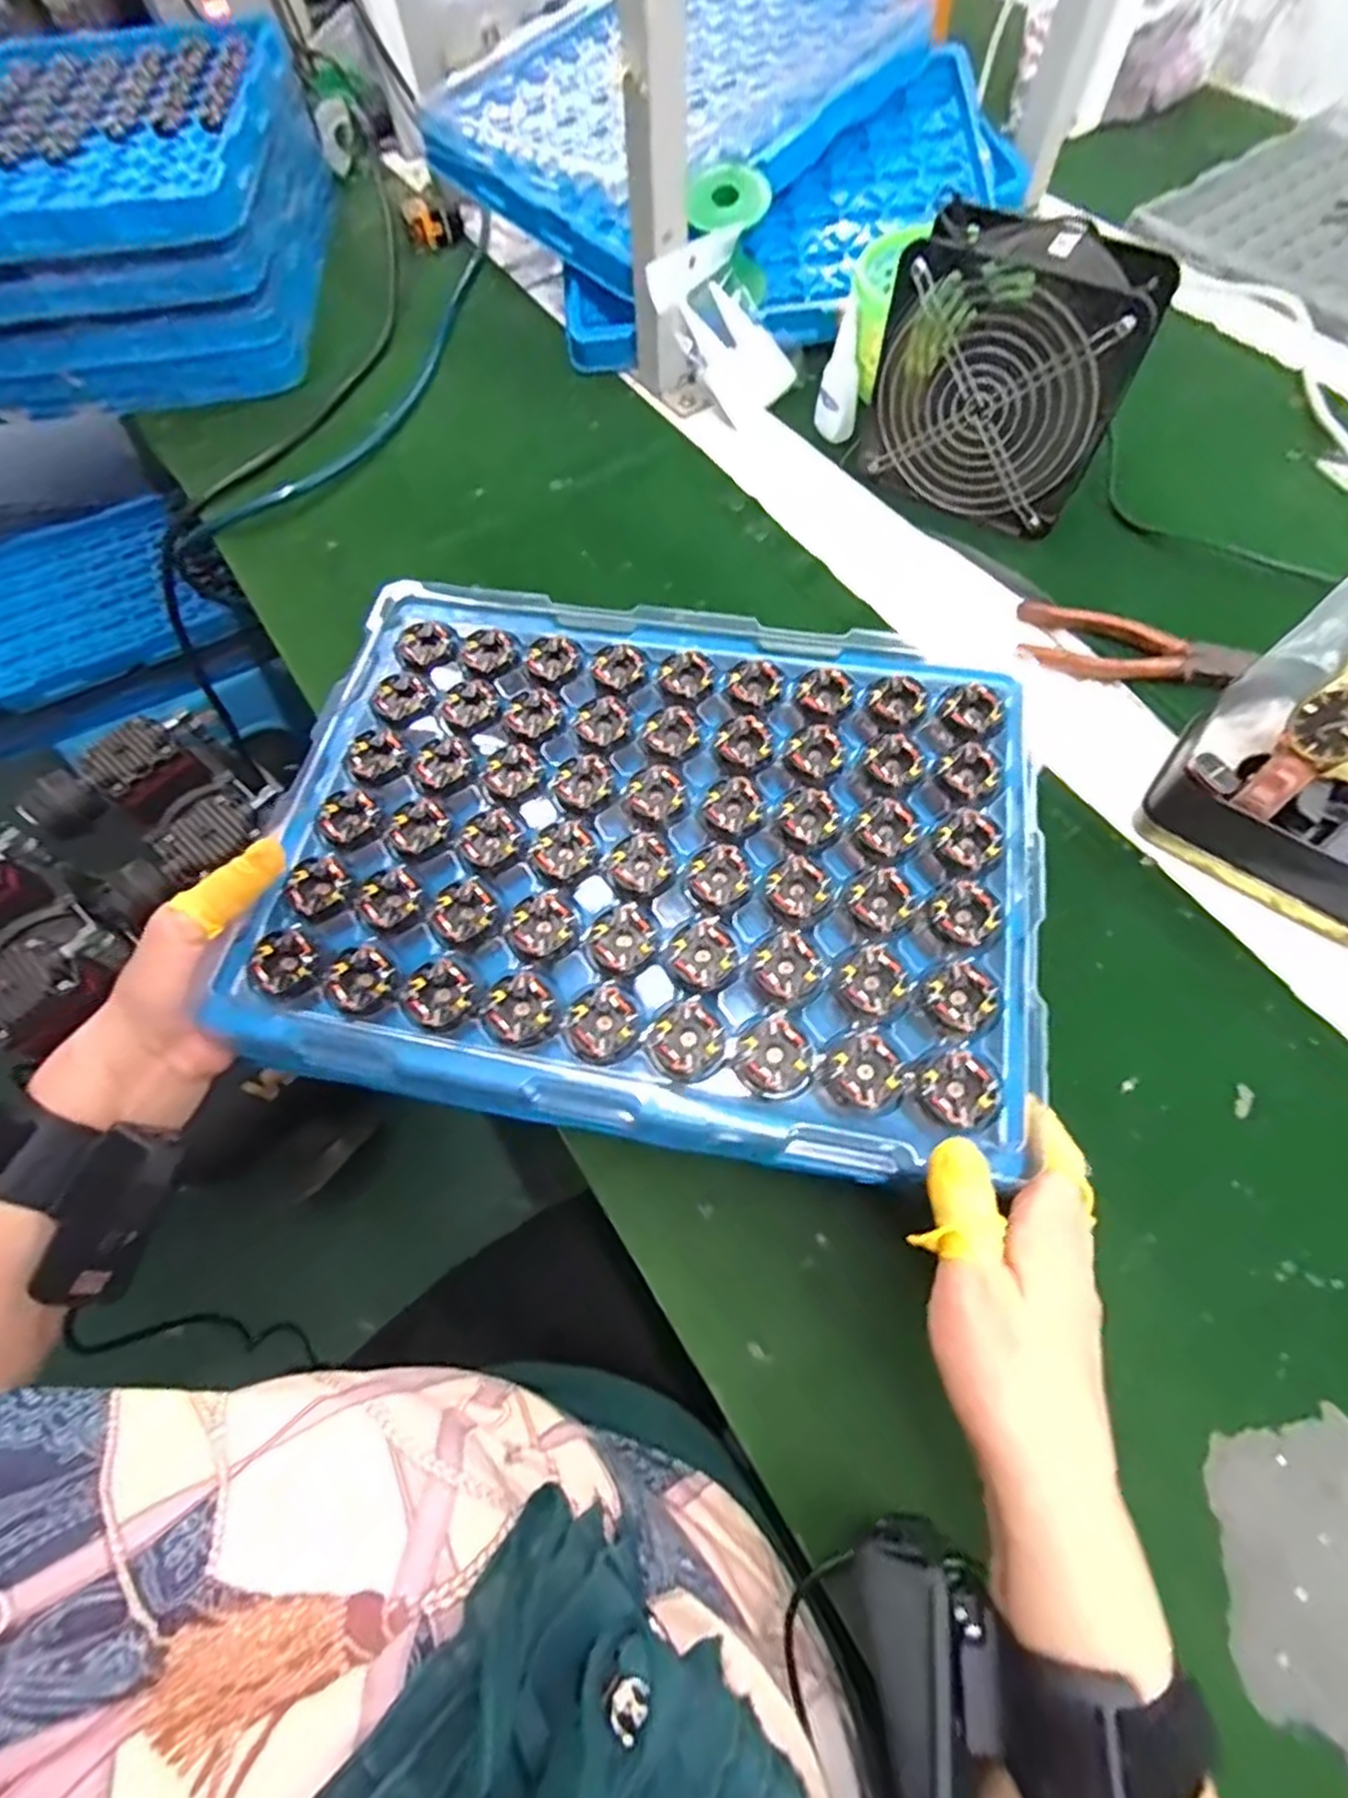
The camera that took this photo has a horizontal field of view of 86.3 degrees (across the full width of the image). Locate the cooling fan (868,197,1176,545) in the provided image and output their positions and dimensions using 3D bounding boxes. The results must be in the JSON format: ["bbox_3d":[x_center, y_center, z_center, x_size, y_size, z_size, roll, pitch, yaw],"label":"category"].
[{"bbox_3d":[0.215,-0.342,0.475,0.150,0.149,0.063,29,70,15],"label":"cooling fan"}]

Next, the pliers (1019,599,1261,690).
[{"bbox_3d":[0.294,-0.159,0.463,0.138,0.018,0.048,13,67,9],"label":"pliers"}]

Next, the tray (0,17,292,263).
[{"bbox_3d":[-0.497,-0.655,0.618,0.288,0.036,0.378,-8,70,3],"label":"tray"}]

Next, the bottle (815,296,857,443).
[{"bbox_3d":[0.126,-0.397,0.544,0.028,0.087,0.023,6,37,6],"label":"bottle"}]

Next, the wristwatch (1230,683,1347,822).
[{"bbox_3d":[0.324,-0.073,0.368,0.037,0.033,0.080,45,104,19],"label":"wristwatch"}]

